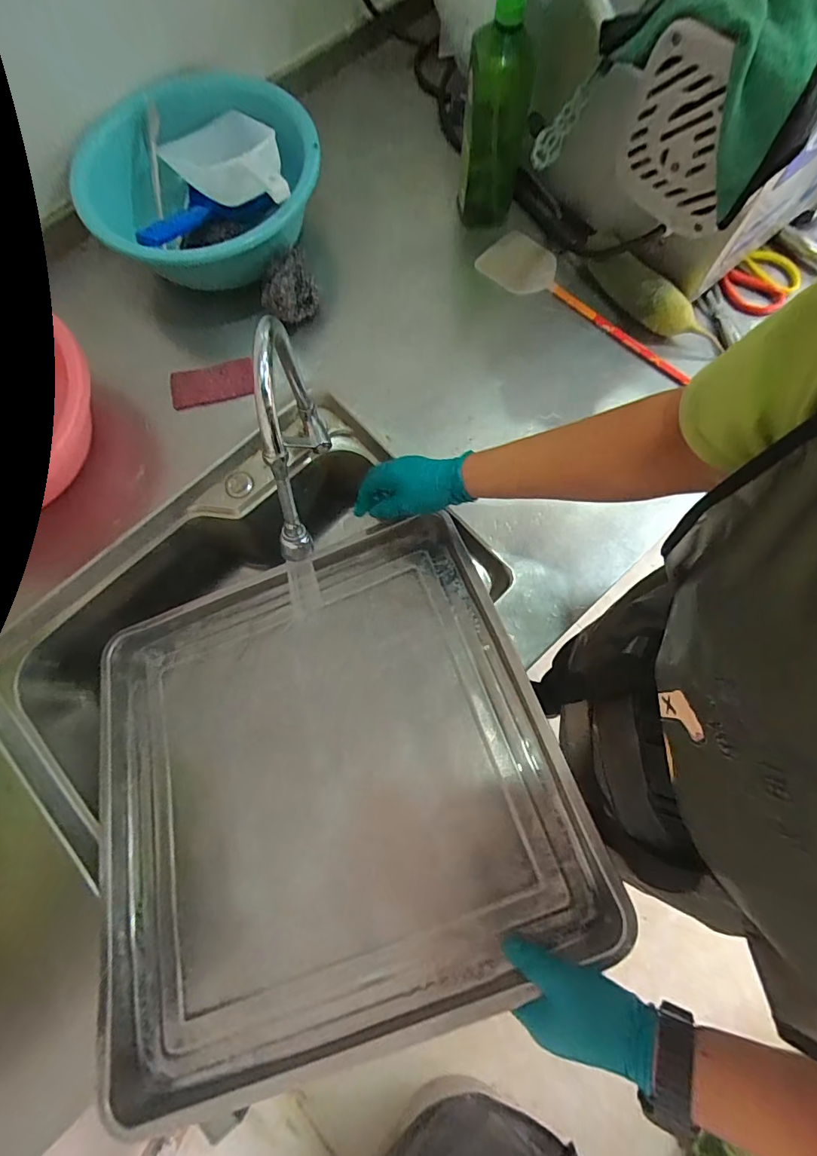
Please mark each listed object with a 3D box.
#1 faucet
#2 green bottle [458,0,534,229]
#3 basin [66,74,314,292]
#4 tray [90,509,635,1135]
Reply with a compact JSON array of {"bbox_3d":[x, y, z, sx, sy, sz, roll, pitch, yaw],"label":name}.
[{"bbox_3d":[-0.133,-0.143,0.533,0.047,0.248,0.230,-5,76,0],"label":"faucet"},{"bbox_3d":[0.118,-0.630,0.623,0.083,0.267,0.077,14,77,5],"label":"green bottle"},{"bbox_3d":[-0.282,-0.567,0.686,0.299,0.136,0.299,0,75,0],"label":"basin"},{"bbox_3d":[-0.113,0.213,0.561,0.540,0.045,0.520,-22,62,2],"label":"tray"}]

